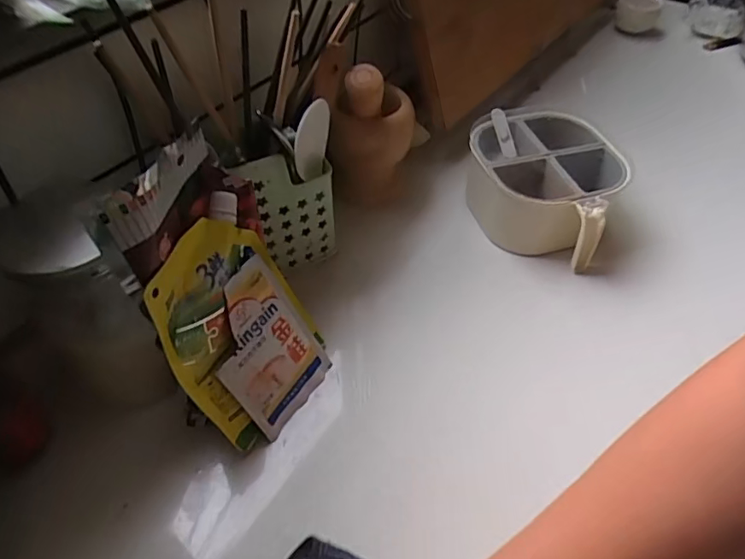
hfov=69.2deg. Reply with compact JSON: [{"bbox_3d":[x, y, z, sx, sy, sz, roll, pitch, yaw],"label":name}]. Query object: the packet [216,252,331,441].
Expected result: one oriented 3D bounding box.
[{"bbox_3d":[-0.086,0.054,0.431,0.005,0.122,0.086,-3,36,42],"label":"packet"}]

